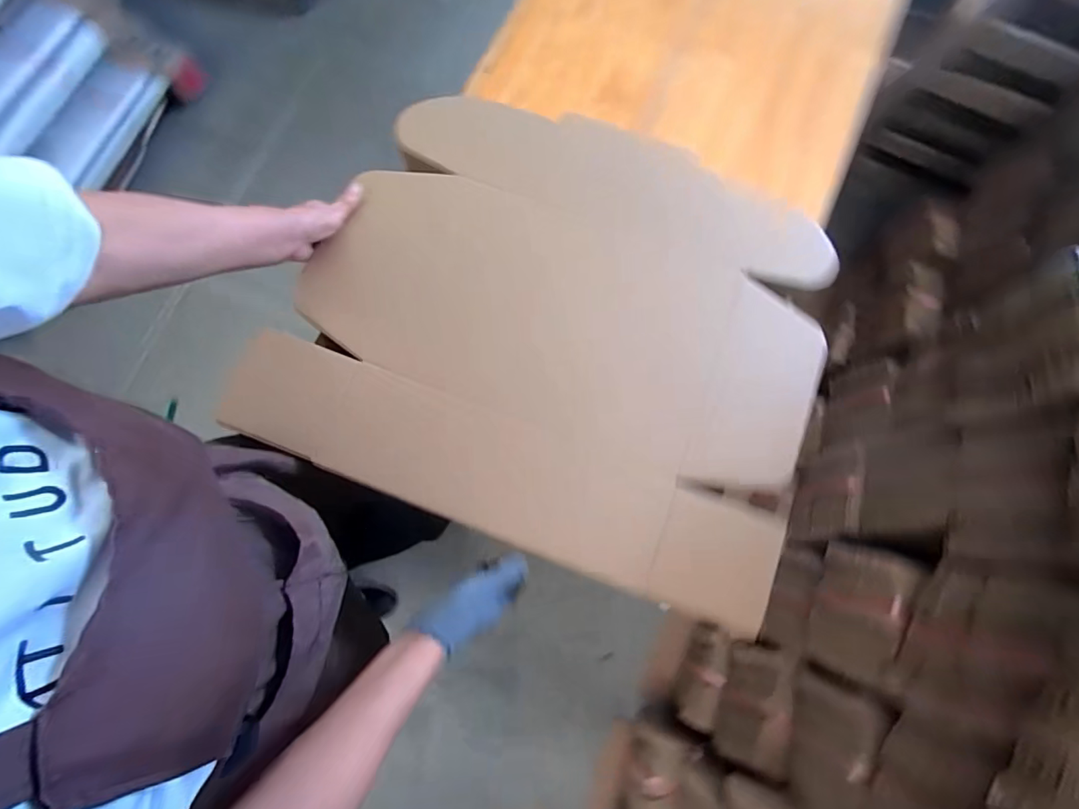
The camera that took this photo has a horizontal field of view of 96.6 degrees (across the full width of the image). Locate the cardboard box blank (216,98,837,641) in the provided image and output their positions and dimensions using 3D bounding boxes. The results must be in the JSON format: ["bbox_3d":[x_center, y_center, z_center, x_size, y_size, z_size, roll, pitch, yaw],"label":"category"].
[{"bbox_3d":[0.014,-0.109,0.622,0.660,0.048,0.550,20,79,4],"label":"cardboard box blank"}]

